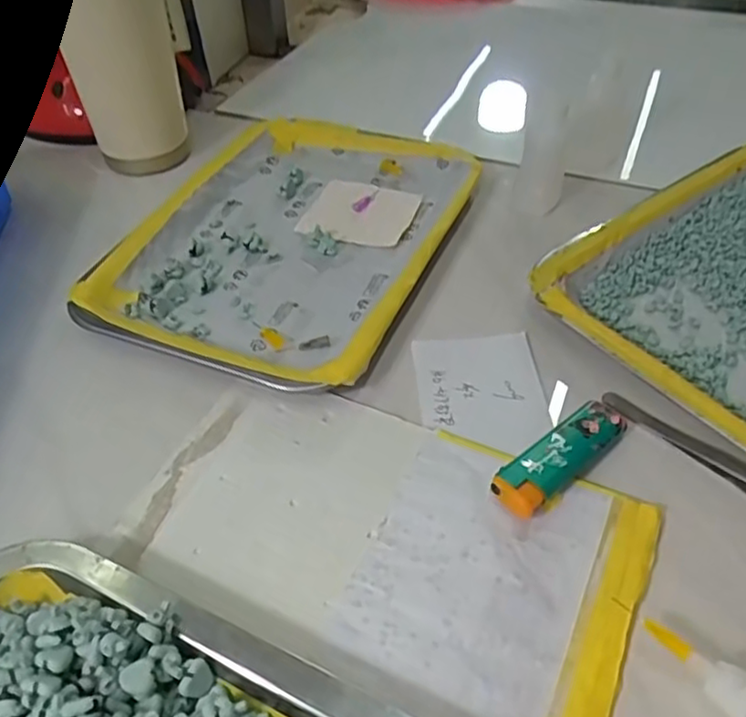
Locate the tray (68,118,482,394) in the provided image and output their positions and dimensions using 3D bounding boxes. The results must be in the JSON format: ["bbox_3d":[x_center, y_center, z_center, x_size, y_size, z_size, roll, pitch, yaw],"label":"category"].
[{"bbox_3d":[-0.053,-0.082,0.443,0.192,0.018,0.250,16,48,18],"label":"tray"}]

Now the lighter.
[{"bbox_3d":[0.086,0.045,0.313,0.078,0.015,0.023,-32,52,-26],"label":"lighter"}]

